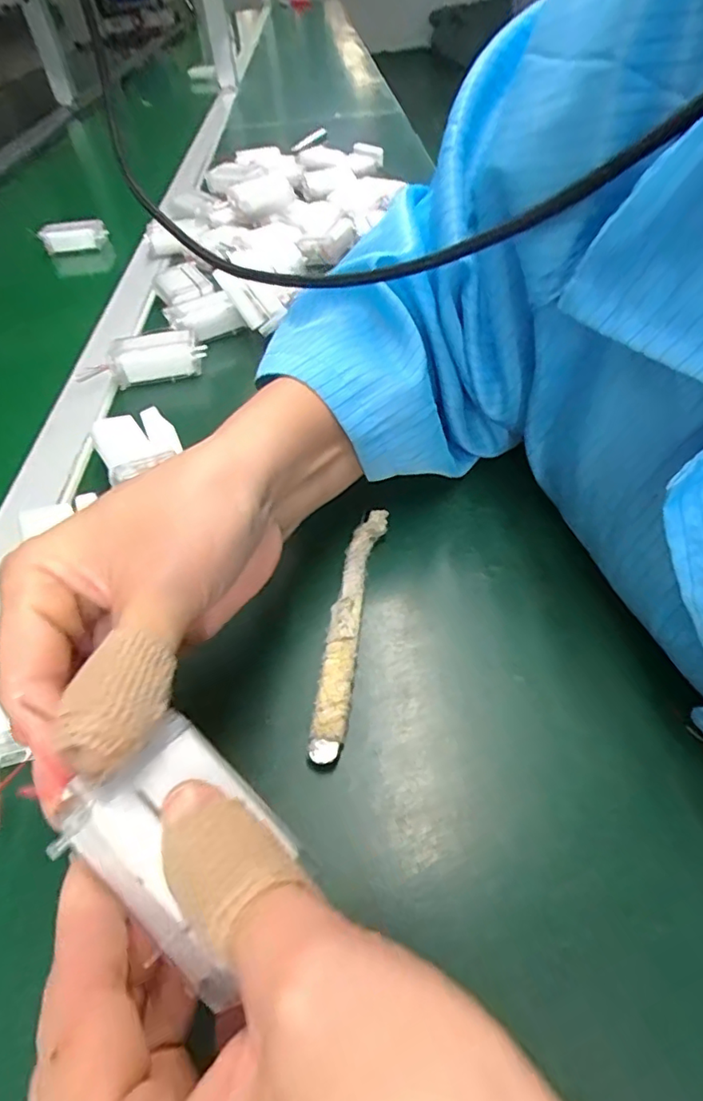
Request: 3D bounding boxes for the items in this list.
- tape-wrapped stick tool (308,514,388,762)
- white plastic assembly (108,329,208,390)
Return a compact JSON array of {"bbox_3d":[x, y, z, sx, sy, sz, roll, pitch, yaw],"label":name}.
[{"bbox_3d":[-0.001,0.029,0.238,0.016,0.009,0.121,4,48,10],"label":"tape-wrapped stick tool"},{"bbox_3d":[-0.137,-0.136,0.394,0.063,0.025,0.034,-17,48,-9],"label":"white plastic assembly"}]

